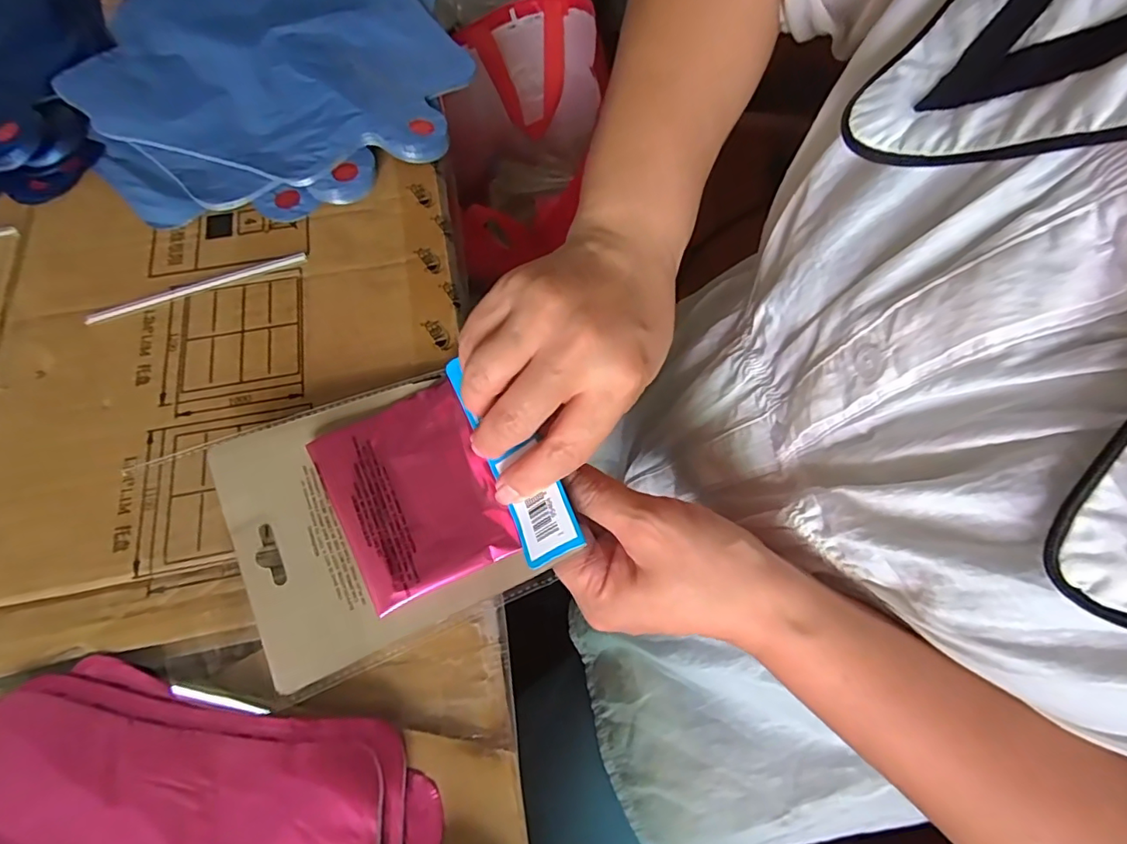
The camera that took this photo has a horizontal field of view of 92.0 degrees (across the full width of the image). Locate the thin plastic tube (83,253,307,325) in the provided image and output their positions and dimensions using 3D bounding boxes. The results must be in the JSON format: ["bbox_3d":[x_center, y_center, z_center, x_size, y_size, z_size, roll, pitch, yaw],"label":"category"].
[{"bbox_3d":[-0.207,-0.078,0.309,0.119,0.004,0.010,-21,68,-9],"label":"thin plastic tube"}]

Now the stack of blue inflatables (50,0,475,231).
[{"bbox_3d":[-0.197,-0.243,0.372,0.238,0.015,0.260,-21,68,-9],"label":"stack of blue inflatables"}]

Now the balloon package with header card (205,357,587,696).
[{"bbox_3d":[-0.079,0.037,0.252,0.137,0.021,0.113,-23,69,-10],"label":"balloon package with header card"}]

